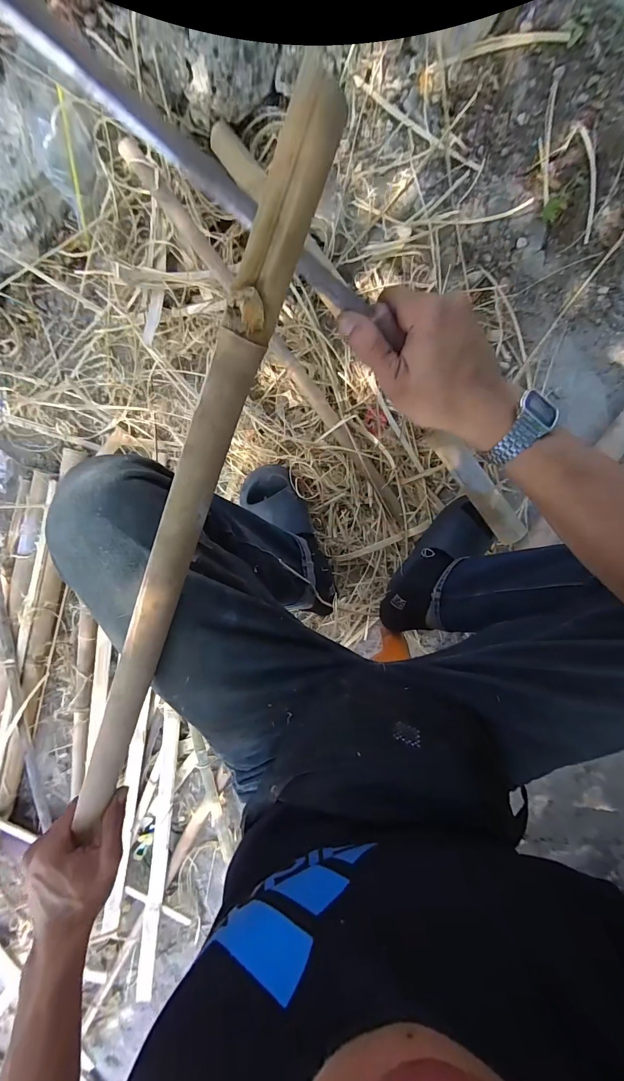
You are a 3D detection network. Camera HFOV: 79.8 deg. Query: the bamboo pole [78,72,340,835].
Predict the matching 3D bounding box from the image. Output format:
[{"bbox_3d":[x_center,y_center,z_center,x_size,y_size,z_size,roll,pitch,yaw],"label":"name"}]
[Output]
[{"bbox_3d":[-0.107,0.012,0.286,0.025,0.033,0.574,24,108,-1],"label":"bamboo pole"}]

